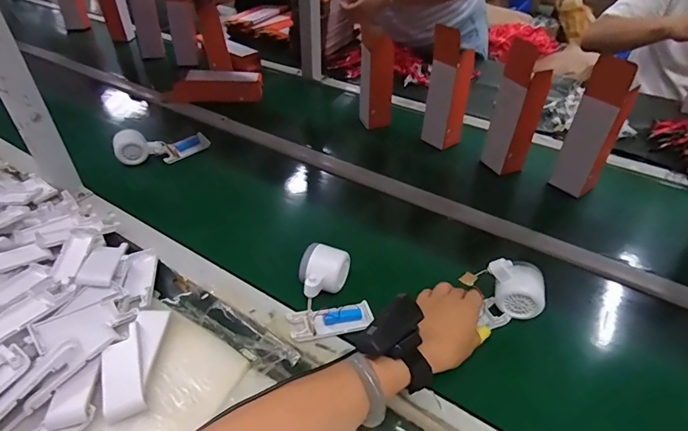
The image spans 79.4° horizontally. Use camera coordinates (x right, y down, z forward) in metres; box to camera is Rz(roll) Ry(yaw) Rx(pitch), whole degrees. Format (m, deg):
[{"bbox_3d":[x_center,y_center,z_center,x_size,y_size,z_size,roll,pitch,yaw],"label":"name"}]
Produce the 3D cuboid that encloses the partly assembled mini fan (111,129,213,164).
[{"bbox_3d":[-0.360,-0.136,0.826,0.171,0.065,0.048,-8,37,-32],"label":"partly assembled mini fan"}]

